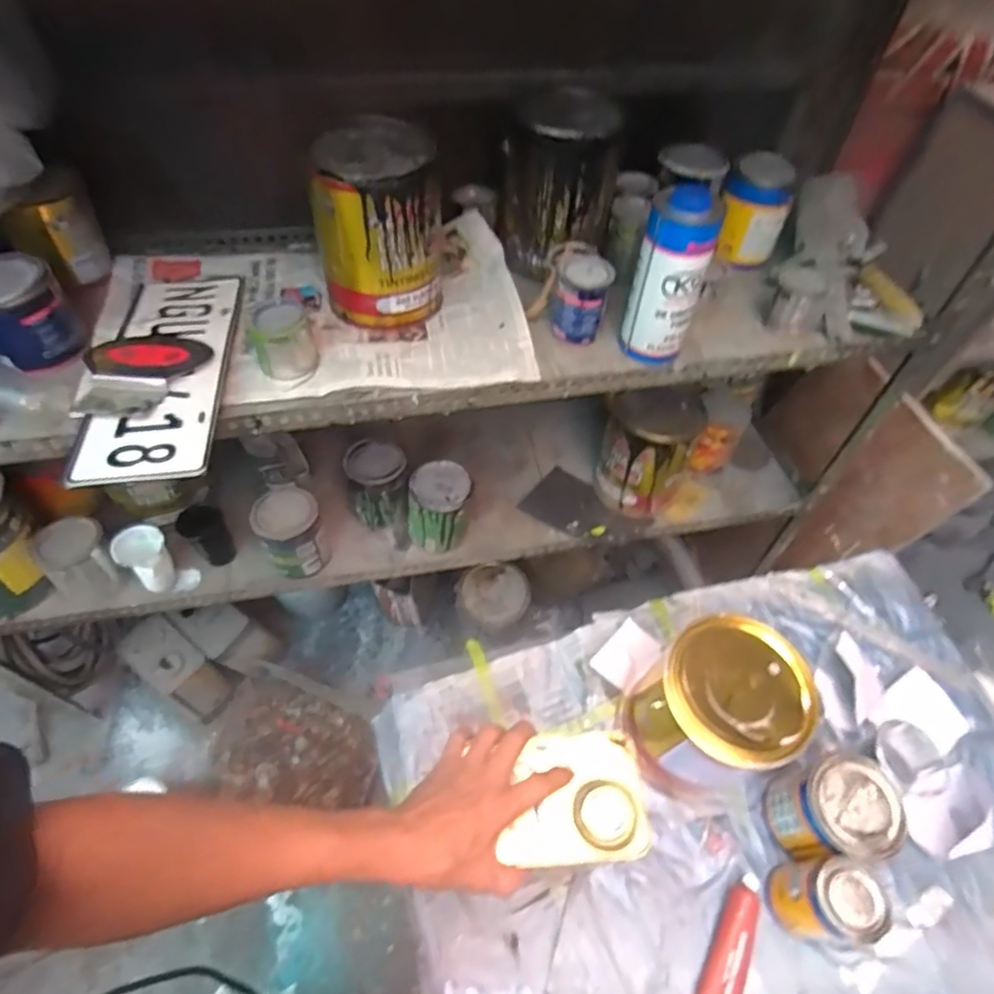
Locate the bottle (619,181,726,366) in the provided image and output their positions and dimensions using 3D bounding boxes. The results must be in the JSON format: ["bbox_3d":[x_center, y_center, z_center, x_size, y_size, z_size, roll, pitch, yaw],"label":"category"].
[{"bbox_3d":[0.217,-0.274,0.763,0.084,0.198,0.082,19,53,10],"label":"bottle"}]

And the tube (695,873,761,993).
[{"bbox_3d":[0.257,0.509,0.669,0.044,0.026,0.175,23,54,13],"label":"tube"}]

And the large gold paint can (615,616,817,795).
[{"bbox_3d":[0.260,0.259,0.730,0.152,0.201,0.154,2,52,-3],"label":"large gold paint can"}]

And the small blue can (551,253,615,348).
[{"bbox_3d":[0.115,-0.267,0.824,0.072,0.095,0.075,2,52,-3],"label":"small blue can"}]

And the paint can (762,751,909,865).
[{"bbox_3d":[0.387,0.369,0.708,0.094,0.144,0.100,2,52,-3],"label":"paint can"}]

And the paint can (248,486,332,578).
[{"bbox_3d":[-0.344,0.061,1.020,0.100,0.113,0.110,2,52,-3],"label":"paint can"}]

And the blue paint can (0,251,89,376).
[{"bbox_3d":[-0.573,-0.221,0.730,0.101,0.099,0.091,-32,61,-26],"label":"blue paint can"}]

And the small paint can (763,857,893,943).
[{"bbox_3d":[0.351,0.440,0.658,0.064,0.142,0.069,2,52,-3],"label":"small paint can"}]

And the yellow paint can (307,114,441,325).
[{"bbox_3d":[-0.155,-0.351,0.799,0.152,0.200,0.145,-3,53,-7],"label":"yellow paint can"}]

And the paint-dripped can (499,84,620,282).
[{"bbox_3d":[0.093,-0.460,0.887,0.167,0.193,0.202,8,52,2],"label":"paint-dripped can"}]

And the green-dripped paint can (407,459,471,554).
[{"bbox_3d":[-0.100,0.021,1.067,0.107,0.134,0.110,2,52,-3],"label":"green-dripped paint can"}]

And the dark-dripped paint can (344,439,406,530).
[{"bbox_3d":[-0.217,-0.026,1.097,0.104,0.134,0.108,2,52,-3],"label":"dark-dripped paint can"}]

